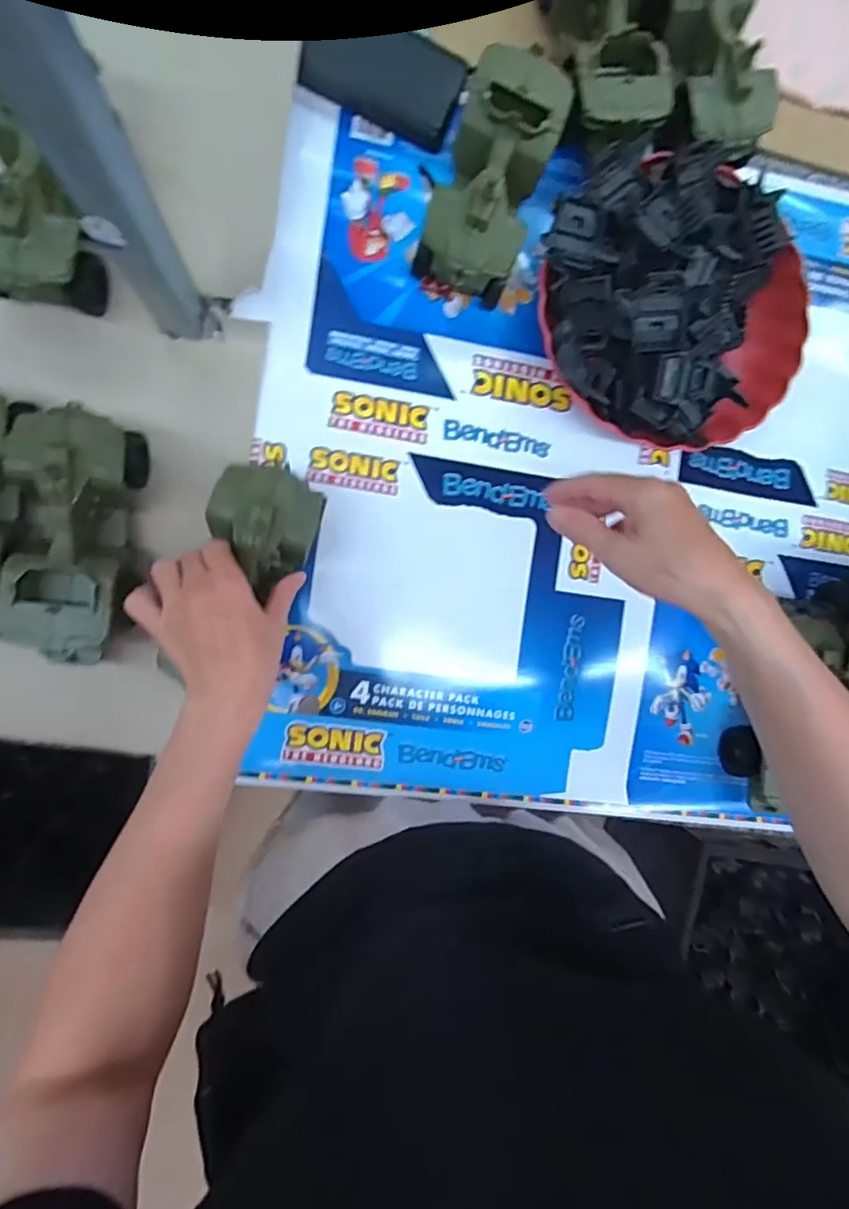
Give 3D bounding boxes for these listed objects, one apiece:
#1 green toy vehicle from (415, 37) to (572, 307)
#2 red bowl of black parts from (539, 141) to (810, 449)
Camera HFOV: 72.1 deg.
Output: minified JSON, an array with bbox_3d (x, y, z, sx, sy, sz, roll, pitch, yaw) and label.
[{"bbox_3d":[0.050,-0.343,0.481,0.096,0.081,0.179,18,89,-8],"label":"green toy vehicle"},{"bbox_3d":[0.214,-0.258,0.504,0.233,0.087,0.227,0,92,-8],"label":"red bowl of black parts"}]

